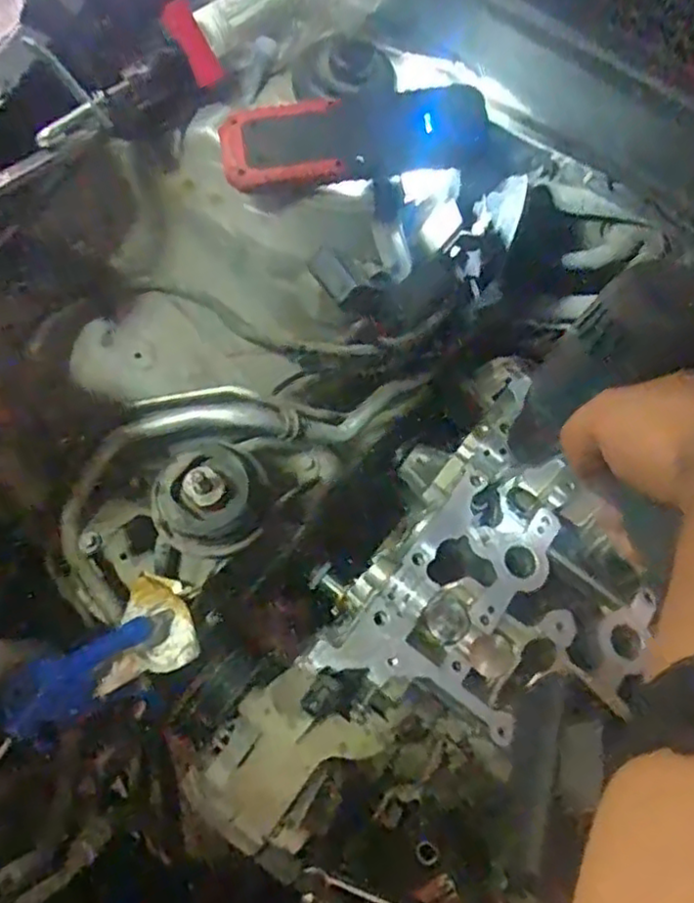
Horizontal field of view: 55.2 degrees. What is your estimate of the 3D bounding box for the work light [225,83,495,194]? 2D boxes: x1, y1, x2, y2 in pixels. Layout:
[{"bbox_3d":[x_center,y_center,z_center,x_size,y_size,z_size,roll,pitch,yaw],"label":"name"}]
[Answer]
[{"bbox_3d":[0.005,-0.215,0.453,0.177,0.021,0.053,-10,106,-4],"label":"work light"}]

